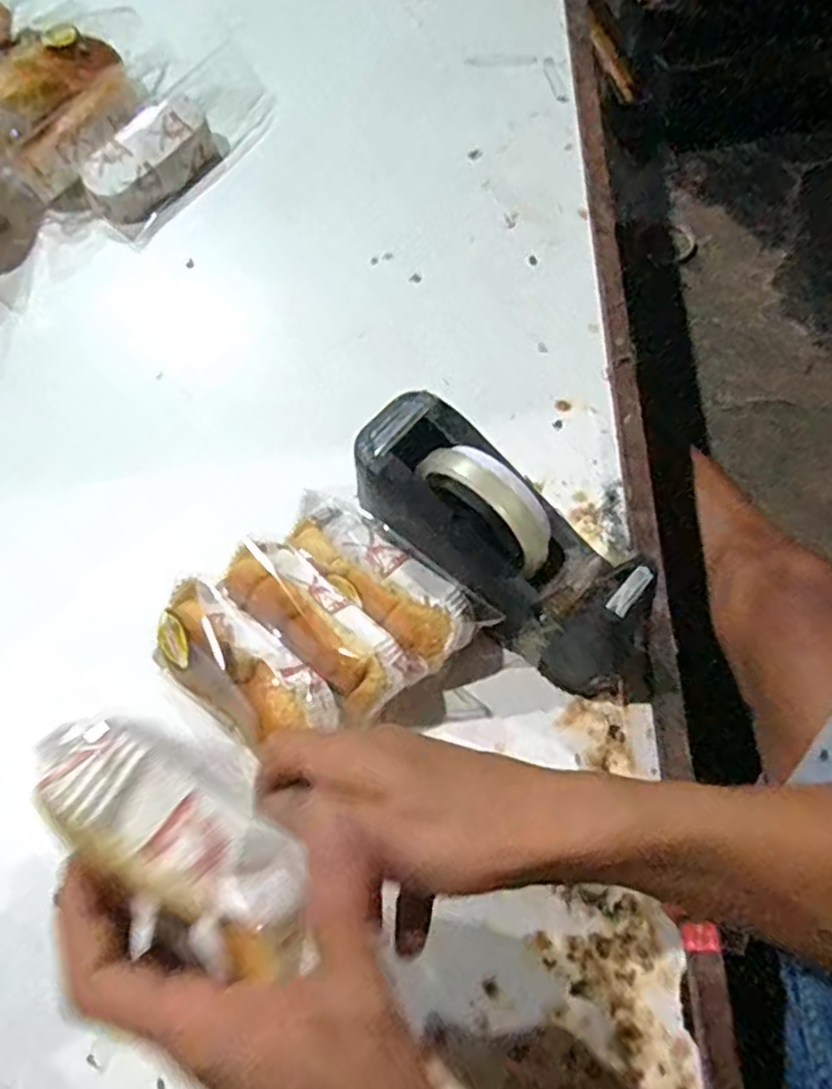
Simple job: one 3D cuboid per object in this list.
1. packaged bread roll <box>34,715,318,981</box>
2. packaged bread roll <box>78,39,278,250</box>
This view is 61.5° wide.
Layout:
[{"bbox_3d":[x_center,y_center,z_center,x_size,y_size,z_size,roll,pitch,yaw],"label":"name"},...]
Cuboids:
[{"bbox_3d":[-0.081,0.100,0.238,0.107,0.033,0.043,38,71,3],"label":"packaged bread roll"},{"bbox_3d":[-0.222,-0.398,0.675,0.091,0.045,0.249,28,69,15],"label":"packaged bread roll"}]

